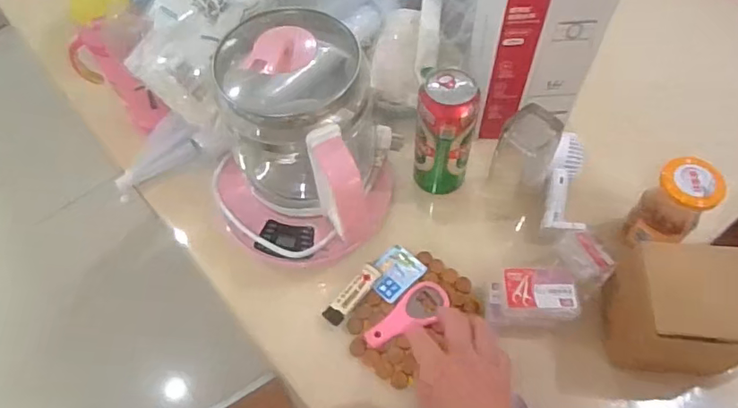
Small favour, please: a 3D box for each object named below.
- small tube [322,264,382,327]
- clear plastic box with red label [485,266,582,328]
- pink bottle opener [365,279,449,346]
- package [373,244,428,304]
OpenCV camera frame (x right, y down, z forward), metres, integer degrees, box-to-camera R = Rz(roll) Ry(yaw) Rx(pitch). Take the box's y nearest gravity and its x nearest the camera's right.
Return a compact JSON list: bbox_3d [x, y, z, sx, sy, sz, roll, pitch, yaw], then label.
[{"bbox_3d":[-0.018,0.100,0.596,0.023,0.013,0.078,36,67,20],"label":"small tube"},{"bbox_3d":[0.170,0.097,0.563,0.086,0.039,0.056,-1,59,1],"label":"clear plastic box with red label"},{"bbox_3d":[0.039,0.120,0.581,0.098,0.016,0.040,-33,64,-17],"label":"pink bottle opener"},{"bbox_3d":[0.029,0.079,0.609,0.061,0.010,0.048,-40,66,-20],"label":"package"}]

